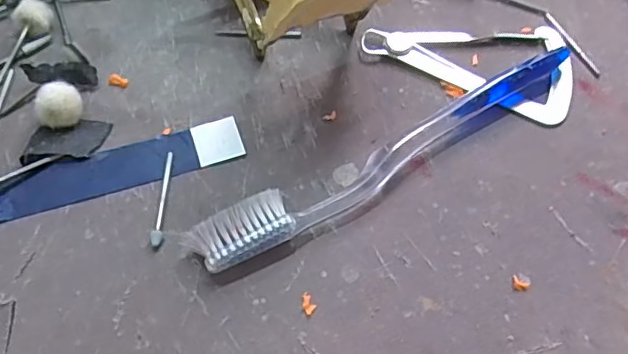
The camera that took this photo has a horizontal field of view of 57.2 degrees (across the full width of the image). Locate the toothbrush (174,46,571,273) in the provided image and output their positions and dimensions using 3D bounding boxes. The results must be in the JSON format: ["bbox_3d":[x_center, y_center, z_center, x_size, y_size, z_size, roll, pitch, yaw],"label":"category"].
[{"bbox_3d":[0.036,-0.011,0.237,0.186,0.013,0.019,-27,63,-18],"label":"toothbrush"}]

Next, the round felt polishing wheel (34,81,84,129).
[{"bbox_3d":[-0.105,-0.029,0.239,0.018,0.015,0.015,-25,62,-17],"label":"round felt polishing wheel"}]

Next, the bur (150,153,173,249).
[{"bbox_3d":[-0.060,0.008,0.226,0.004,0.004,0.042,-1,58,-3],"label":"bur"}]

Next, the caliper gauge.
[{"bbox_3d":[0.075,-0.048,0.269,0.096,0.004,0.059,-4,58,-5],"label":"caliper gauge"}]

